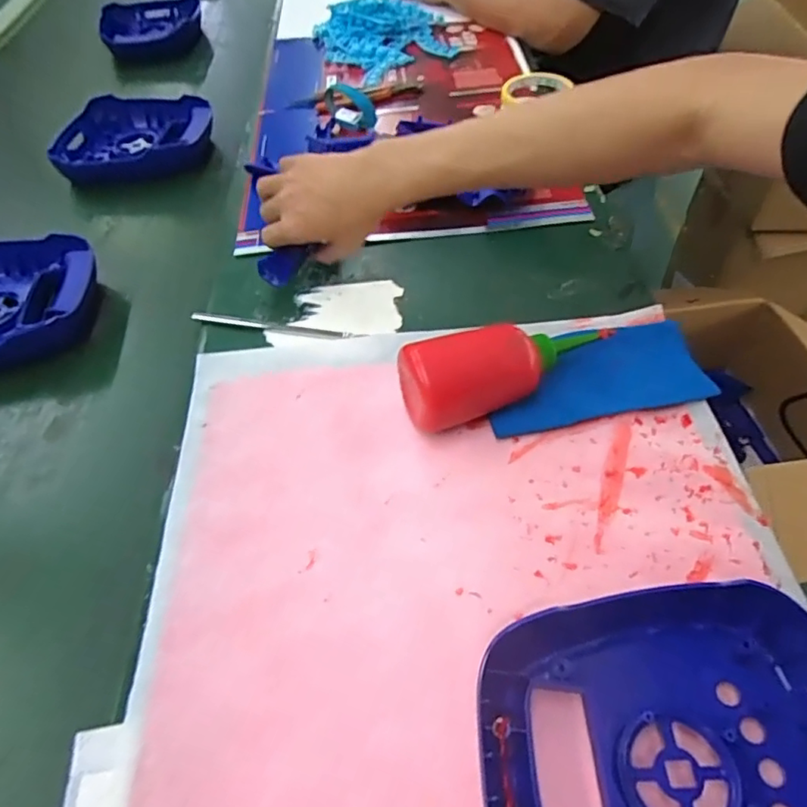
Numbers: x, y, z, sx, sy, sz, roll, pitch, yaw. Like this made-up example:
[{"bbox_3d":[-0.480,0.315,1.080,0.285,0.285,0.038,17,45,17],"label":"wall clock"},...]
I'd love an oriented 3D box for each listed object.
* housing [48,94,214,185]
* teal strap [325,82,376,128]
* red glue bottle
[{"bbox_3d":[-0.348,-0.352,0.719,0.201,0.039,0.179,-7,53,-1],"label":"housing"},{"bbox_3d":[-0.072,-0.380,0.694,0.064,0.048,0.027,19,57,17],"label":"teal strap"},{"bbox_3d":[0.078,-0.032,0.412,0.164,0.064,0.052,-21,55,-12],"label":"red glue bottle"}]

